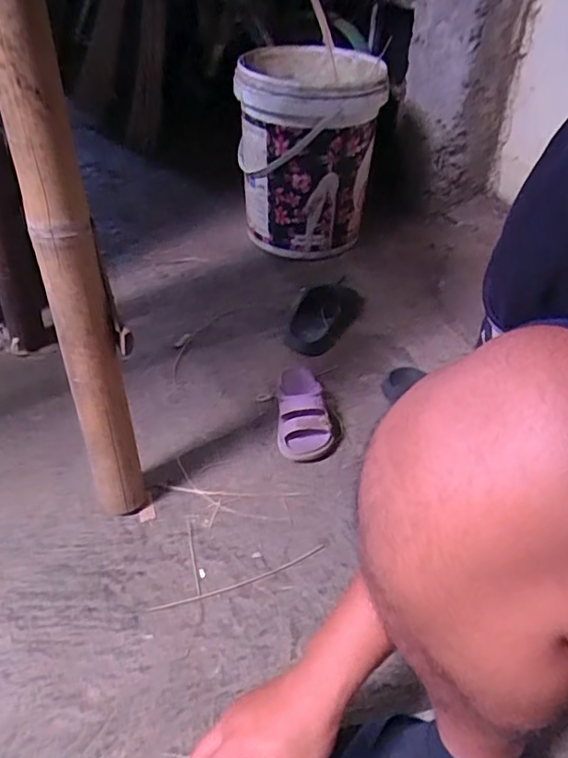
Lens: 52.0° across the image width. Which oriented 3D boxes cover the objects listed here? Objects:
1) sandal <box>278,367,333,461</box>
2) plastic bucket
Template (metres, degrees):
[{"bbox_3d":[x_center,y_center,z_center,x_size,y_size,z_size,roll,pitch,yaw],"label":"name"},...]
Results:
[{"bbox_3d":[0.031,0.044,0.936,0.086,0.061,0.198,2,43,-2],"label":"sandal"},{"bbox_3d":[0.058,-0.518,1.350,0.302,0.403,0.365,8,43,4],"label":"plastic bucket"}]

